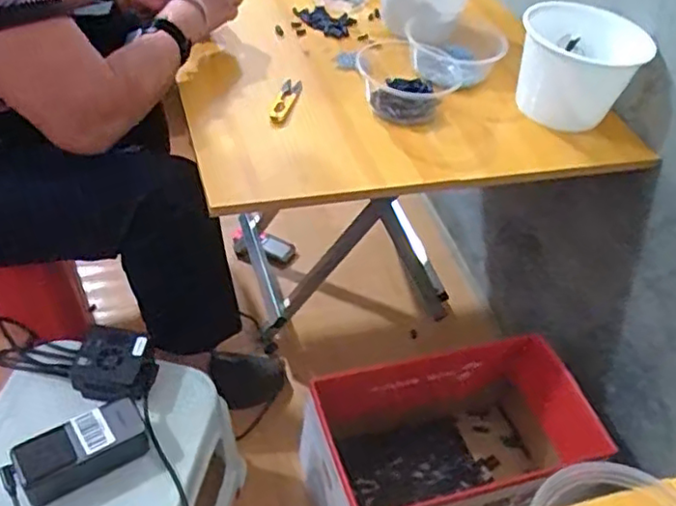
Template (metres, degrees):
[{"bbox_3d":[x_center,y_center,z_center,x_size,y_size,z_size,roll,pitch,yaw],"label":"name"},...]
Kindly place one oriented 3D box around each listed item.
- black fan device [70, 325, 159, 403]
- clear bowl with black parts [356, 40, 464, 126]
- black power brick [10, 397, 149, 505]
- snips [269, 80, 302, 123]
[{"bbox_3d":[-0.268,0.134,0.790,0.095,0.041,0.086,7,47,2],"label":"black fan device"},{"bbox_3d":[0.095,-0.250,0.890,0.139,0.056,0.161,9,46,-1],"label":"clear bowl with black parts"},{"bbox_3d":[-0.281,0.219,0.717,0.132,0.055,0.060,-22,53,-27],"label":"black power brick"},{"bbox_3d":[-0.067,-0.203,0.855,0.023,0.013,0.105,13,46,3],"label":"snips"}]

